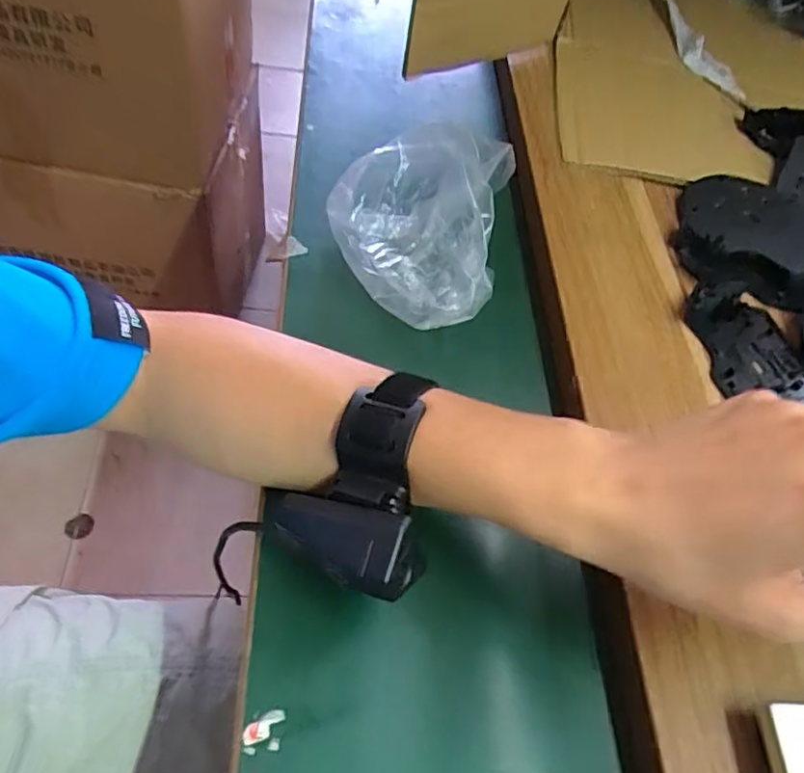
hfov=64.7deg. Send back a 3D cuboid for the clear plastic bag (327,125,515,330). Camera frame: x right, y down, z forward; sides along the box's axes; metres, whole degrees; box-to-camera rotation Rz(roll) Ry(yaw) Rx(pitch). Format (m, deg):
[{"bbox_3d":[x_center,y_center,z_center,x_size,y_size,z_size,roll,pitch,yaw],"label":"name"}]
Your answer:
[{"bbox_3d":[0.007,-0.107,0.410,0.118,0.074,0.117,15,56,-1],"label":"clear plastic bag"}]

